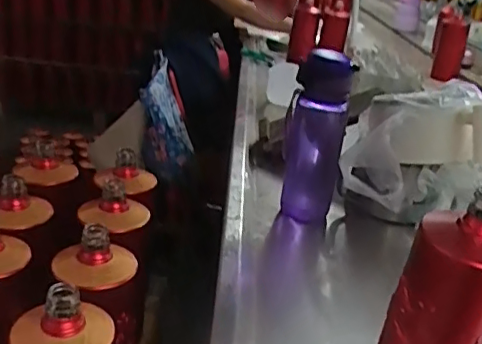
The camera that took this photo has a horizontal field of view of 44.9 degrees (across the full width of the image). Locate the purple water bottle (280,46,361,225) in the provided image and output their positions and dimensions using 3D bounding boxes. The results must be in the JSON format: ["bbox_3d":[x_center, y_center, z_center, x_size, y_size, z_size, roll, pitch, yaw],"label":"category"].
[{"bbox_3d":[0.101,-0.036,0.802,0.076,0.231,0.072,8,22,3],"label":"purple water bottle"}]

